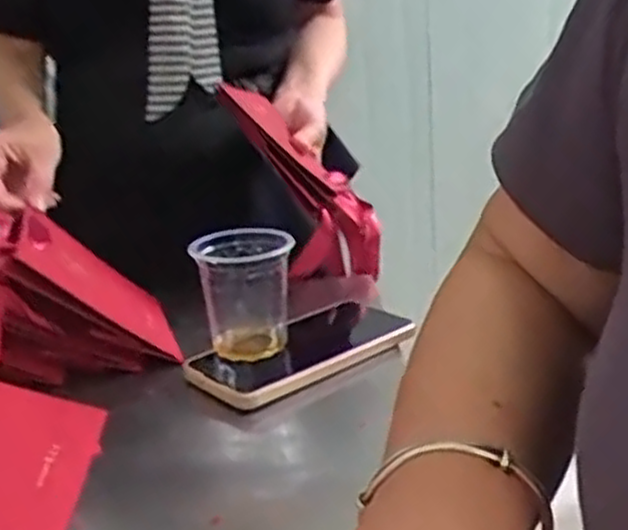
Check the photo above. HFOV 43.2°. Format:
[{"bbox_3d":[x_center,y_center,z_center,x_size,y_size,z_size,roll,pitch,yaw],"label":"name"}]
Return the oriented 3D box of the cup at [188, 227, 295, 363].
[{"bbox_3d":[-0.048,0.022,0.561,0.063,0.085,0.065,-4,18,1],"label":"cup"}]

